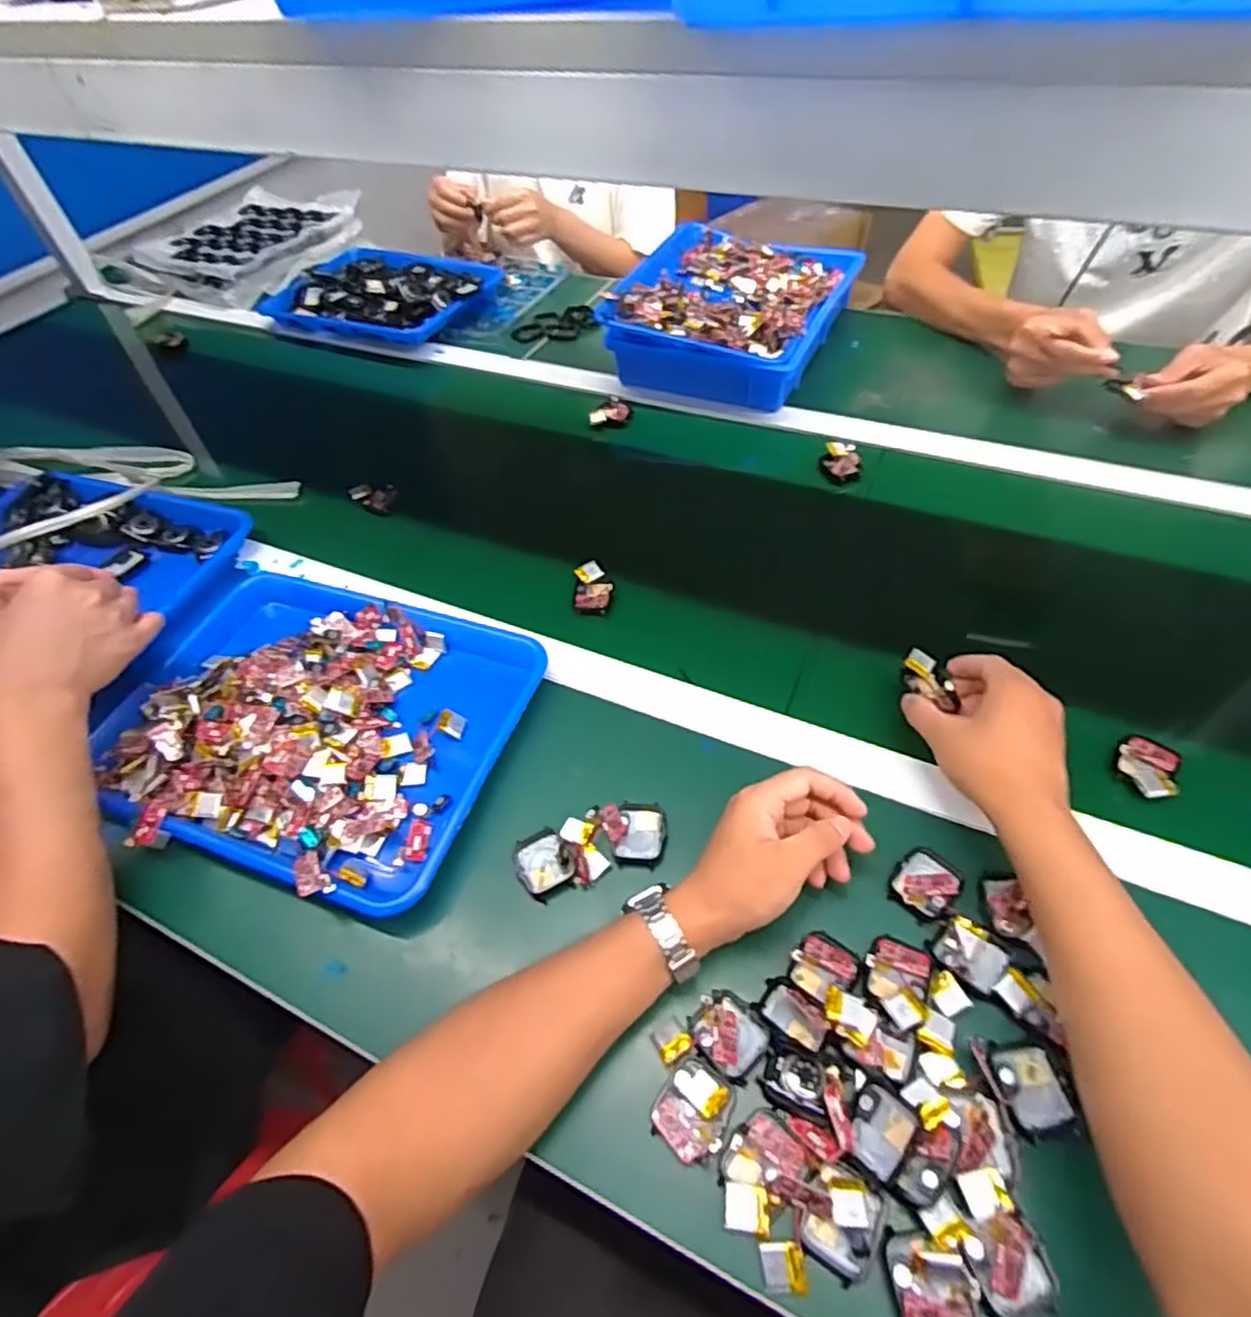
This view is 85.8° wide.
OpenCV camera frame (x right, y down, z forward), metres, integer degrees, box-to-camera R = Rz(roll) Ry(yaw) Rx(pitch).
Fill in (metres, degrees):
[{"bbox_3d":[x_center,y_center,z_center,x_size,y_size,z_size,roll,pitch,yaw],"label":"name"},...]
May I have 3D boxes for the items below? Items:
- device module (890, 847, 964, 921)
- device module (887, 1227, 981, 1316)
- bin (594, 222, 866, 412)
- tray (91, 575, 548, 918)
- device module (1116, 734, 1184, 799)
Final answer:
[{"bbox_3d":[0.204,0.152,0.455,0.039,0.008,0.042,32,60,27],"label":"device module"},{"bbox_3d":[0.152,0.311,0.330,0.038,0.015,0.044,-1,51,4],"label":"device module"},{"bbox_3d":[0.141,-0.456,0.879,0.248,0.093,0.323,20,56,20],"label":"bin"},{"bbox_3d":[-0.257,0.047,0.568,0.336,0.054,0.263,14,54,16],"label":"tray"},{"bbox_3d":[0.385,0.082,0.497,0.037,0.014,0.051,27,58,24],"label":"device module"}]

